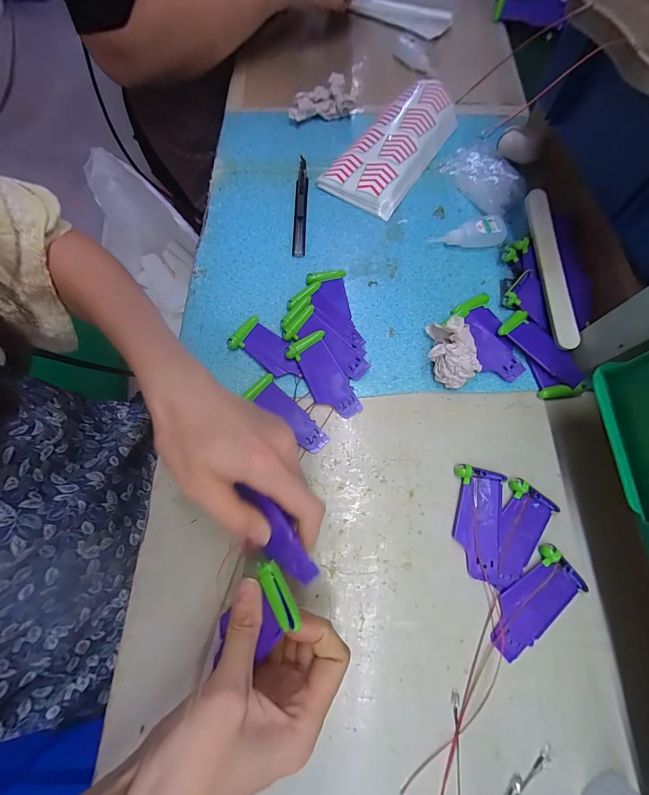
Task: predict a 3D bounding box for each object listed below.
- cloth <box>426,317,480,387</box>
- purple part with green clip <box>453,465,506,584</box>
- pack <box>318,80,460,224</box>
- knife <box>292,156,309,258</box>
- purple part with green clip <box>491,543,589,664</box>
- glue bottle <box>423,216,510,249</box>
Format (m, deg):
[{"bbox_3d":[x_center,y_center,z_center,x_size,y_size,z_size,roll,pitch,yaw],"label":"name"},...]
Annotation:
[{"bbox_3d":[0.122,-0.046,0.309,0.043,0.042,0.066,-32,73,-10],"label":"cloth"},{"bbox_3d":[0.132,0.107,0.274,0.041,0.008,0.089,14,71,6],"label":"purple part with green clip"},{"bbox_3d":[0.092,-0.338,0.414,0.105,0.028,0.208,29,73,11],"label":"pack"},{"bbox_3d":[-0.029,-0.245,0.397,0.016,0.010,0.155,1,70,1],"label":"knife"},{"bbox_3d":[0.167,0.165,0.253,0.088,0.007,0.039,-36,74,-11],"label":"purple part with green clip"},{"bbox_3d":[0.171,-0.195,0.372,0.088,0.022,0.027,-3,70,0],"label":"glue bottle"}]

